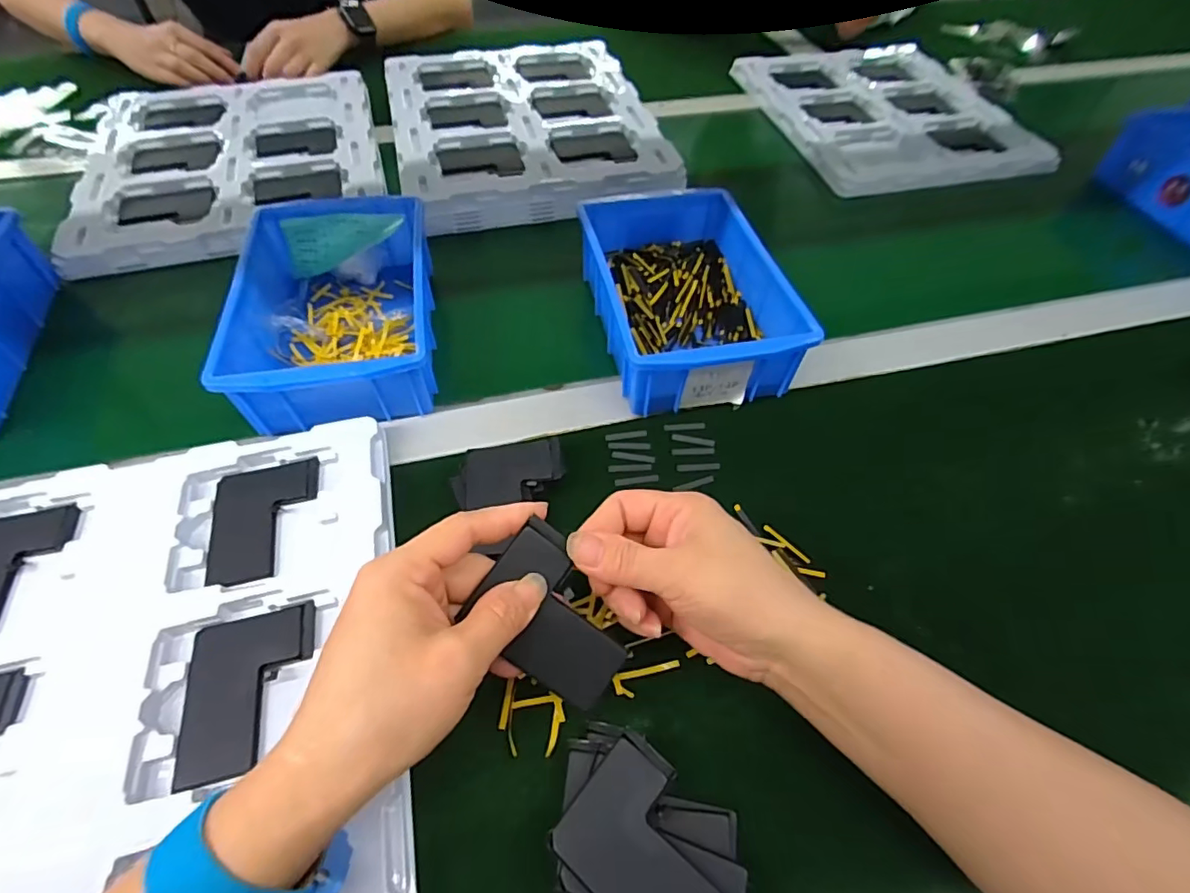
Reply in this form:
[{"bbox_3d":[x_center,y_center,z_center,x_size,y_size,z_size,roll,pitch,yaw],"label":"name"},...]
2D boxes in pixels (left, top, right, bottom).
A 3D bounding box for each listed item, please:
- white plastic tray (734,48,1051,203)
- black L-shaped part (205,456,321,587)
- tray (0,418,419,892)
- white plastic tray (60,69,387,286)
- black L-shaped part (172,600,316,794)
[{"bbox_3d":[0.385,-0.452,0.736,0.326,0.017,0.385,-7,55,-7],"label":"white plastic tray"},{"bbox_3d":[-0.202,0.045,0.340,0.060,0.004,0.080,-10,54,-11],"label":"black L-shaped part"},{"bbox_3d":[-0.240,0.134,0.271,0.277,0.026,0.322,-11,54,-12],"label":"tray"},{"bbox_3d":[-0.383,-0.311,0.595,0.282,0.029,0.330,-14,55,-14],"label":"white plastic tray"},{"bbox_3d":[-0.177,0.125,0.285,0.058,0.007,0.078,-10,54,-11],"label":"black L-shaped part"}]

